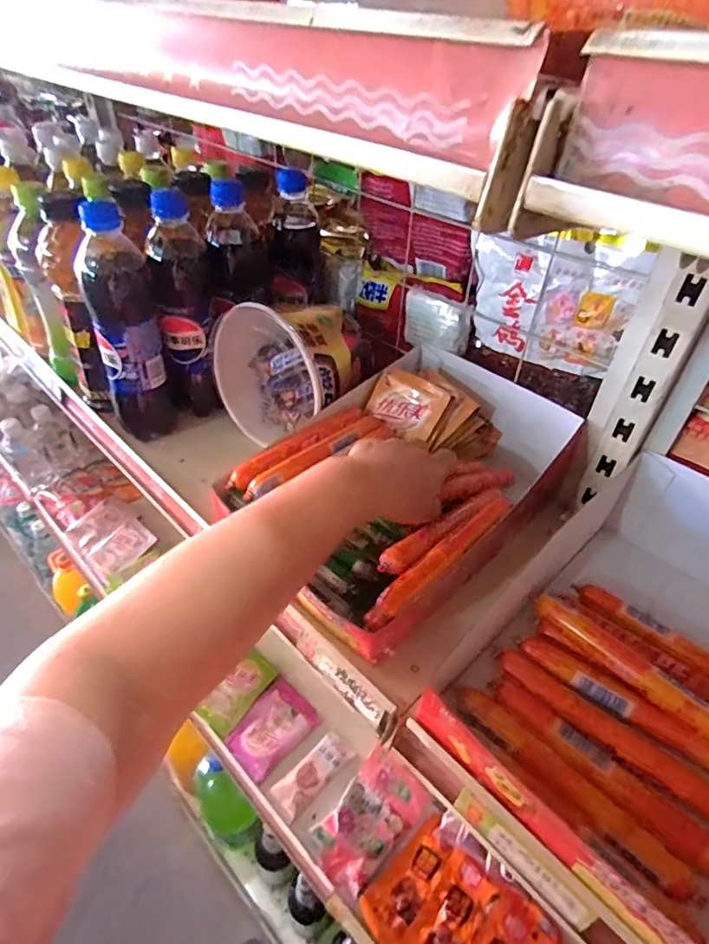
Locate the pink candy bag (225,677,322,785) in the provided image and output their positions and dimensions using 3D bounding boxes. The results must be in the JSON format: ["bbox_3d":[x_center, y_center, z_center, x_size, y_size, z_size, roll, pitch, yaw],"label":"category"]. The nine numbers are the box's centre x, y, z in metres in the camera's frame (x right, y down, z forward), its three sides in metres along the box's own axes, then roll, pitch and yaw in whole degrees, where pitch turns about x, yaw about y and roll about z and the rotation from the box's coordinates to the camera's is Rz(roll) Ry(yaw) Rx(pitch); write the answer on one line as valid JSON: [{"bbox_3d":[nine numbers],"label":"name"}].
[{"bbox_3d":[-0.115,0.359,0.723,0.084,0.020,0.113,32,49,26],"label":"pink candy bag"}]

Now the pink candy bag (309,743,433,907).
[{"bbox_3d":[0.019,0.433,0.643,0.089,0.029,0.147,33,49,27],"label":"pink candy bag"}]

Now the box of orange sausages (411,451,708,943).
[{"bbox_3d":[0.212,0.127,0.354,0.198,0.092,0.285,35,51,29],"label":"box of orange sausages"}]

